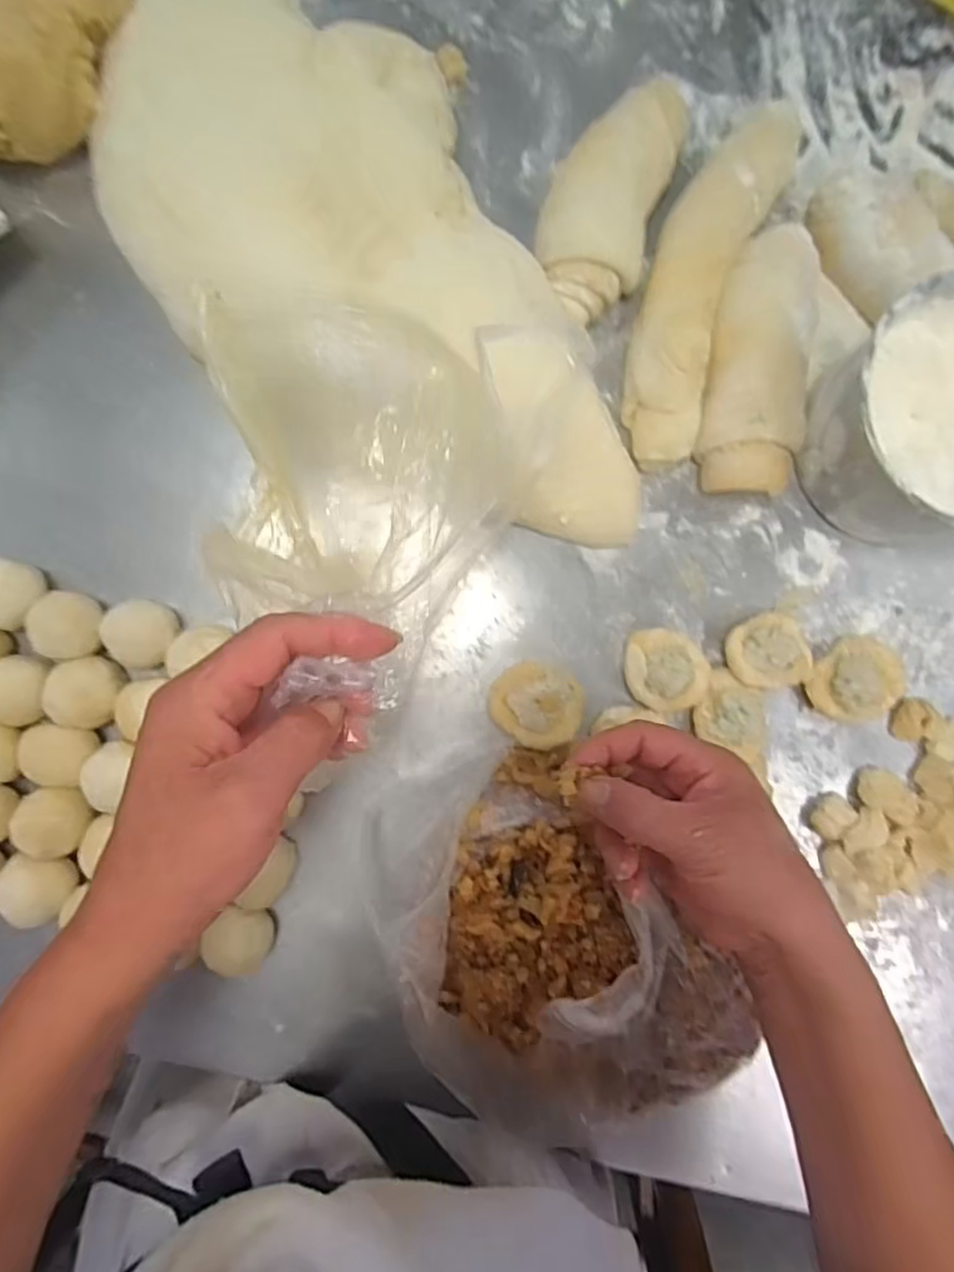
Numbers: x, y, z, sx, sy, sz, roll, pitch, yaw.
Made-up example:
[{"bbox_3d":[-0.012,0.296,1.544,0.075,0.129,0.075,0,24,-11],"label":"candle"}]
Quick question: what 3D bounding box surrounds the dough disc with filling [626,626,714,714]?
[{"bbox_3d":[0.128,0.022,0.447,0.055,0.027,0.053,0,89,-6],"label":"dough disc with filling"}]

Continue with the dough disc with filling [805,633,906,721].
[{"bbox_3d":[0.260,0.029,0.456,0.058,0.029,0.057,0,89,-6],"label":"dough disc with filling"}]

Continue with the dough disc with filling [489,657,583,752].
[{"bbox_3d":[0.040,0.044,0.433,0.058,0.012,0.058,2,72,-6],"label":"dough disc with filling"}]

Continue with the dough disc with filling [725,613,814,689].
[{"bbox_3d":[0.198,0.010,0.453,0.057,0.026,0.049,-6,89,-6],"label":"dough disc with filling"}]

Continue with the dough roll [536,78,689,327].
[{"bbox_3d":[0.087,-0.292,0.446,0.073,0.049,0.162,19,87,-5],"label":"dough roll"}]

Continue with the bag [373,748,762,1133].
[{"bbox_3d":[0.044,0.200,0.397,0.167,0.066,0.219,-37,93,-5],"label":"bag"}]

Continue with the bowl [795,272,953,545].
[{"bbox_3d":[0.295,-0.138,0.432,0.150,0.093,0.147,0,89,-6],"label":"bowl"}]

